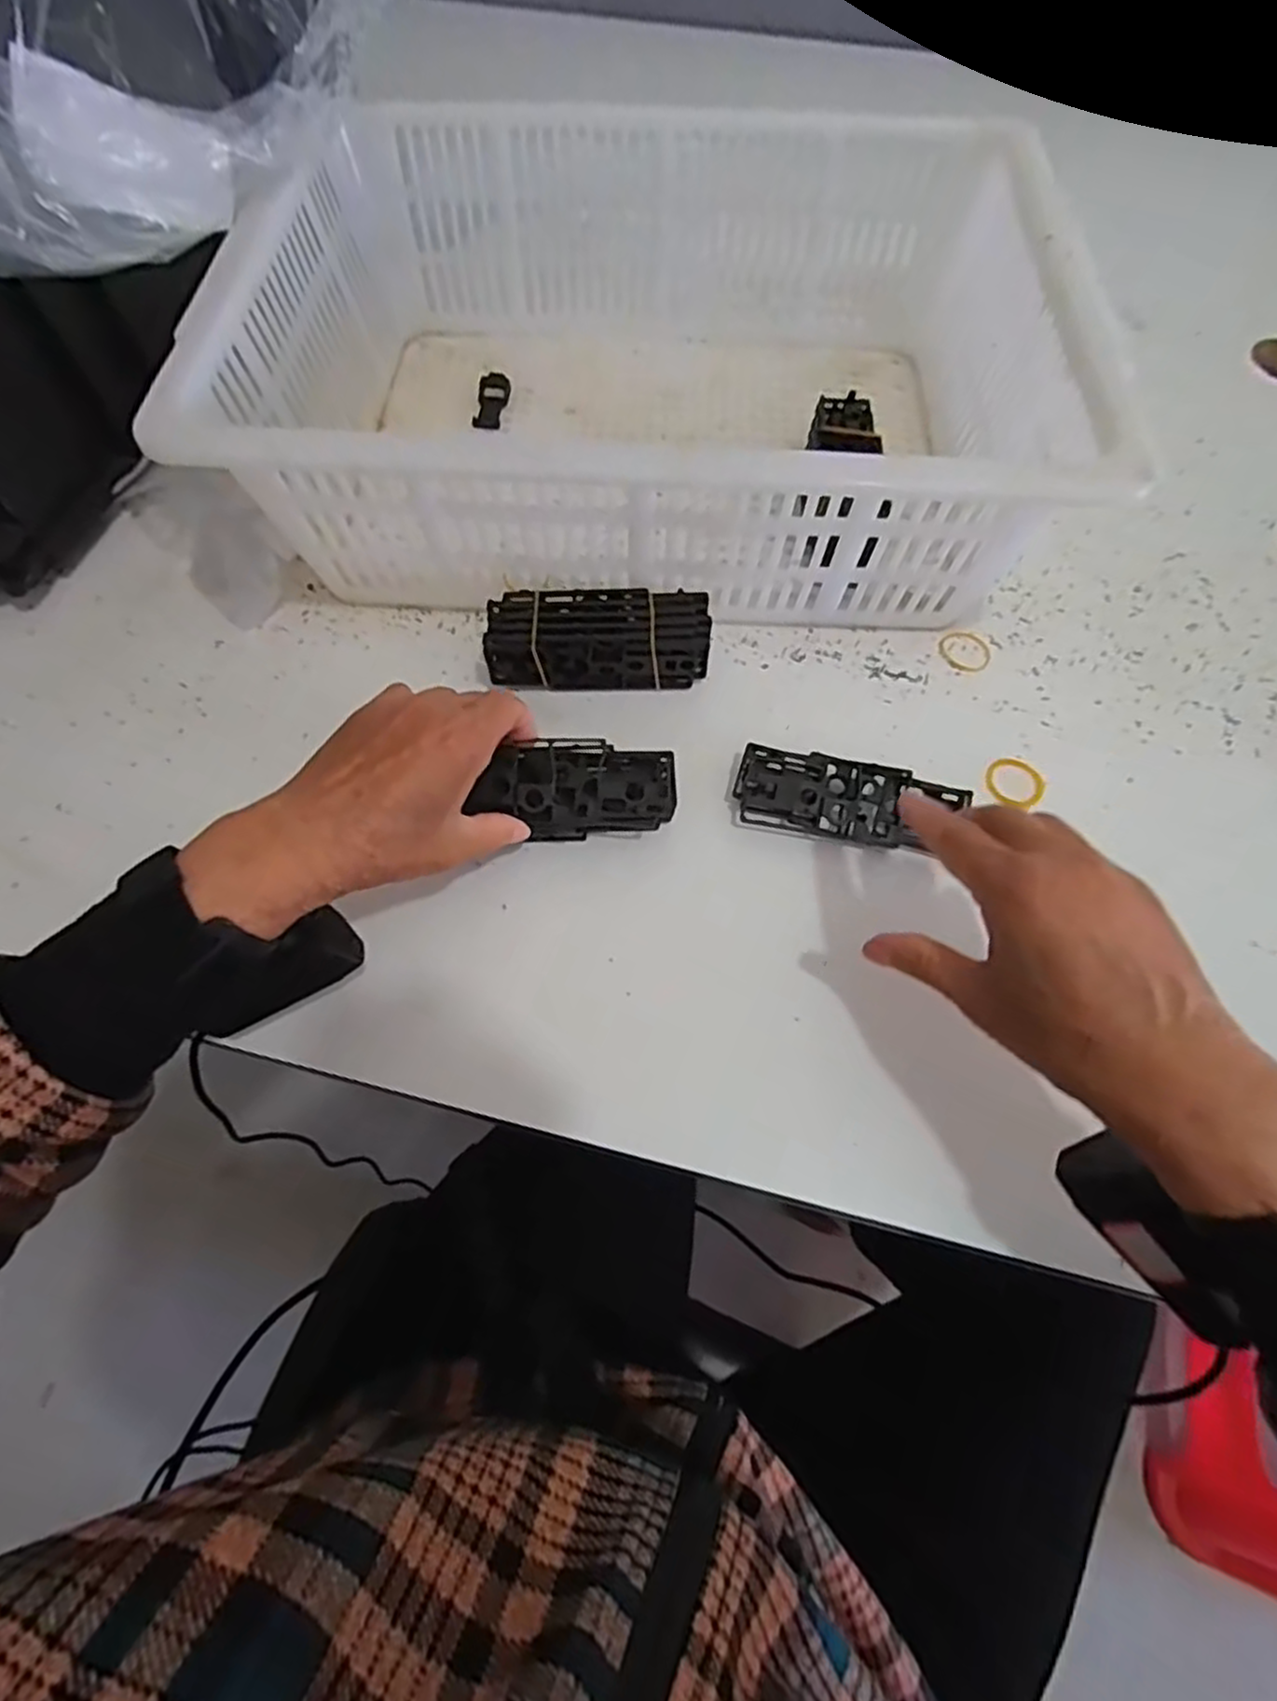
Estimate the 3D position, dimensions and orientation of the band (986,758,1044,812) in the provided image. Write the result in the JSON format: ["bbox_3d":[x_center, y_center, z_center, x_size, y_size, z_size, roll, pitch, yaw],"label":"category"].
[{"bbox_3d":[0.217,-0.039,0.431,0.032,0.005,0.032,20,65,10],"label":"band"}]

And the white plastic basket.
[{"bbox_3d":[0.009,-0.317,0.488,0.482,0.122,0.362,3,63,1],"label":"white plastic basket"}]

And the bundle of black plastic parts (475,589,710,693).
[{"bbox_3d":[-0.023,-0.125,0.450,0.131,0.044,0.046,-2,64,-1],"label":"bundle of black plastic parts"}]

